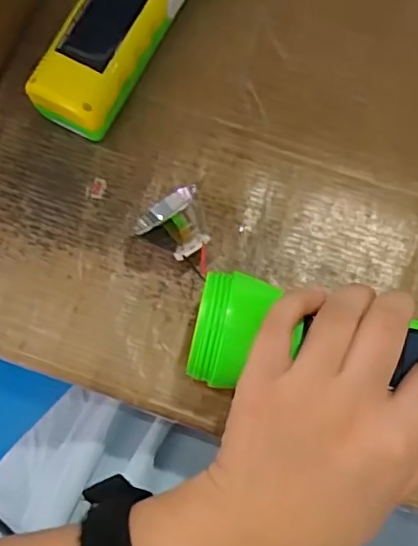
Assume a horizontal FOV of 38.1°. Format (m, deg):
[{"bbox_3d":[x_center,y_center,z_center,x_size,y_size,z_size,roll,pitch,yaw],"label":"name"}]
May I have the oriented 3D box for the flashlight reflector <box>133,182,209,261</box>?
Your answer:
[{"bbox_3d":[-0.015,-0.020,0.299,0.033,0.037,0.023,-35,77,-8],"label":"flashlight reflector"}]

